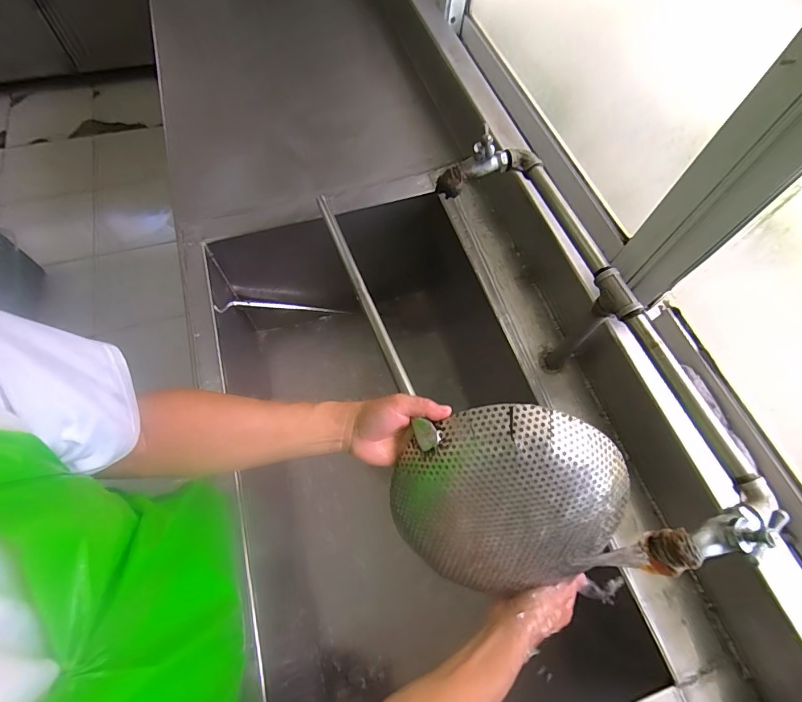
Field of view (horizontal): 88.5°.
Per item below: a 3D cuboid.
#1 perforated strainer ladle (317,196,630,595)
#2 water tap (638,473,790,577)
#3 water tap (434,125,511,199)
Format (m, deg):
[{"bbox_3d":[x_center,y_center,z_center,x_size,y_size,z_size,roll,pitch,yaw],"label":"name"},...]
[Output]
[{"bbox_3d":[0.056,0.011,0.547,0.233,0.160,0.567,-17,66,-12],"label":"perforated strainer ladle"},{"bbox_3d":[0.284,0.155,0.360,0.138,0.072,0.042,-23,67,-14],"label":"water tap"},{"bbox_3d":[0.101,-0.254,0.560,0.103,0.075,0.031,-22,67,-14],"label":"water tap"}]

